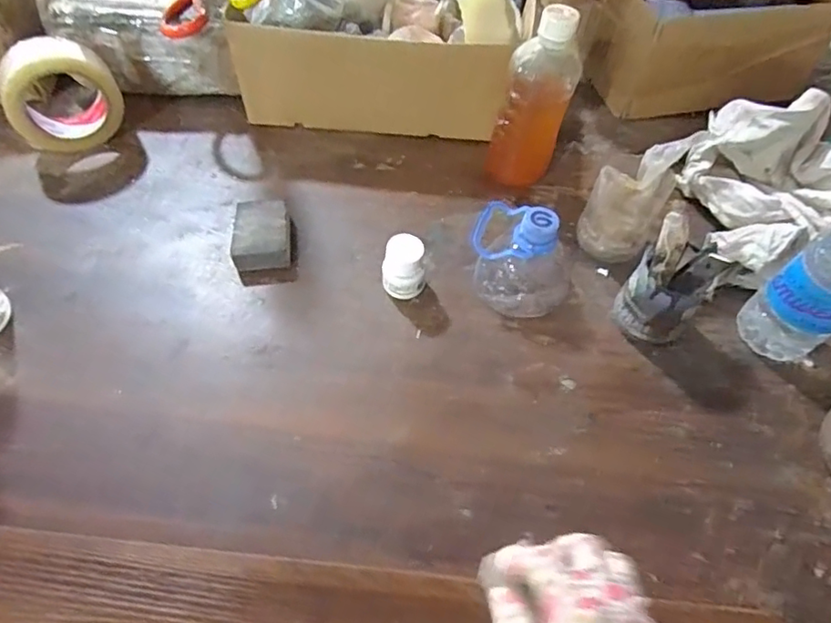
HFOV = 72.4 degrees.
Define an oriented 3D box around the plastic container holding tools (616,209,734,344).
[{"bbox_3d":[0.219,-0.022,0.494,0.065,0.092,0.065,34,61,18],"label":"plastic container holding tools"}]

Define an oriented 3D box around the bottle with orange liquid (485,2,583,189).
[{"bbox_3d":[0.111,-0.194,0.534,0.063,0.156,0.049,16,57,8],"label":"bottle with orange liquid"}]

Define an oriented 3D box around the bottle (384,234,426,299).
[{"bbox_3d":[-0.010,-0.040,0.519,0.040,0.053,0.034,4,56,-1],"label":"bottle"}]

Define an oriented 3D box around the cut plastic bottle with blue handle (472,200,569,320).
[{"bbox_3d":[0.099,-0.053,0.520,0.096,0.084,0.080,21,57,11],"label":"cut plastic bottle with blue handle"}]

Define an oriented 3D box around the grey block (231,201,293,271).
[{"bbox_3d":[-0.151,-0.077,0.560,0.054,0.032,0.069,-5,57,-6],"label":"grey block"}]

